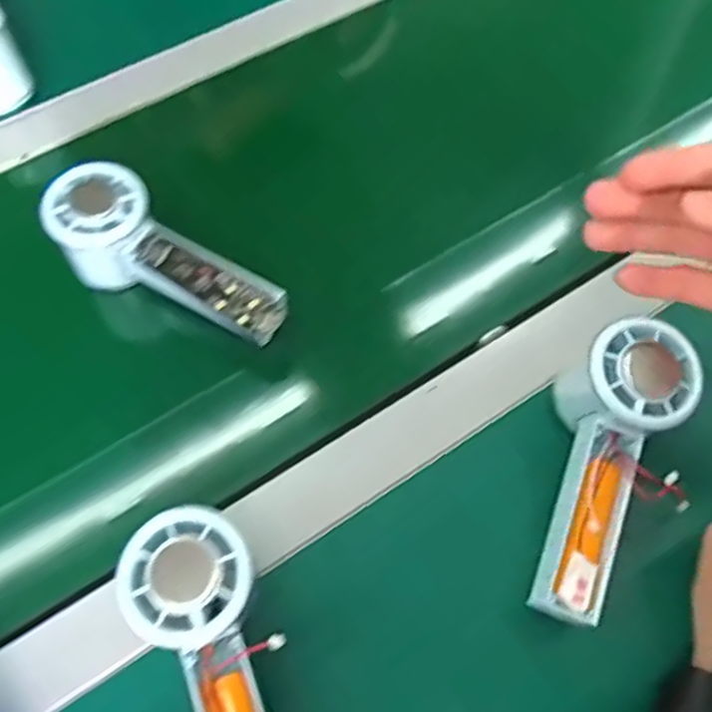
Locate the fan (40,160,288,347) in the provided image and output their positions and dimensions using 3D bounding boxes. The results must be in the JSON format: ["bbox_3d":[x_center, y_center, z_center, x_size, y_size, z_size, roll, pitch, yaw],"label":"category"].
[{"bbox_3d":[-0.114,-0.050,0.425,0.156,0.056,0.063,34,67,17],"label":"fan"}]

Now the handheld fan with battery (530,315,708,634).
[{"bbox_3d":[0.124,0.056,0.359,0.065,0.047,0.149,21,76,12],"label":"handheld fan with battery"}]

